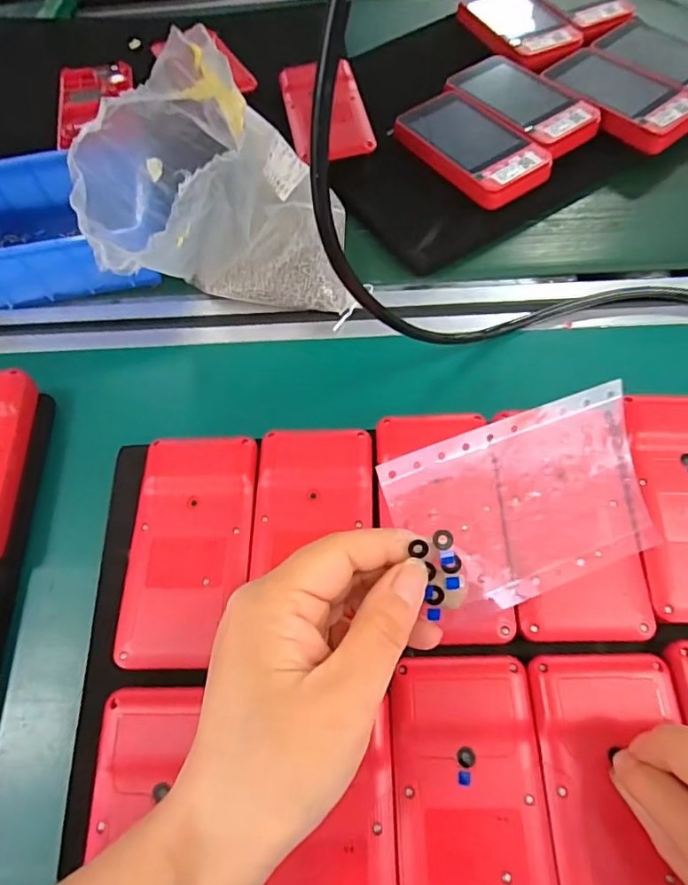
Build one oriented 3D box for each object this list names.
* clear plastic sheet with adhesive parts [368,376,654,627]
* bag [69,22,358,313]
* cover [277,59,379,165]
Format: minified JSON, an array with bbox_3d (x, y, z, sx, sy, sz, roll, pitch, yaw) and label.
[{"bbox_3d":[0.069,0.024,0.198,0.096,0.004,0.066,-20,96,-6],"label":"clear plastic sheet with adhesive parts"},{"bbox_3d":[-0.077,-0.151,0.321,0.156,0.136,0.108,-13,64,-3],"label":"bag"},{"bbox_3d":[-0.015,-0.270,0.418,0.061,0.008,0.124,-11,64,-2],"label":"cover"}]

